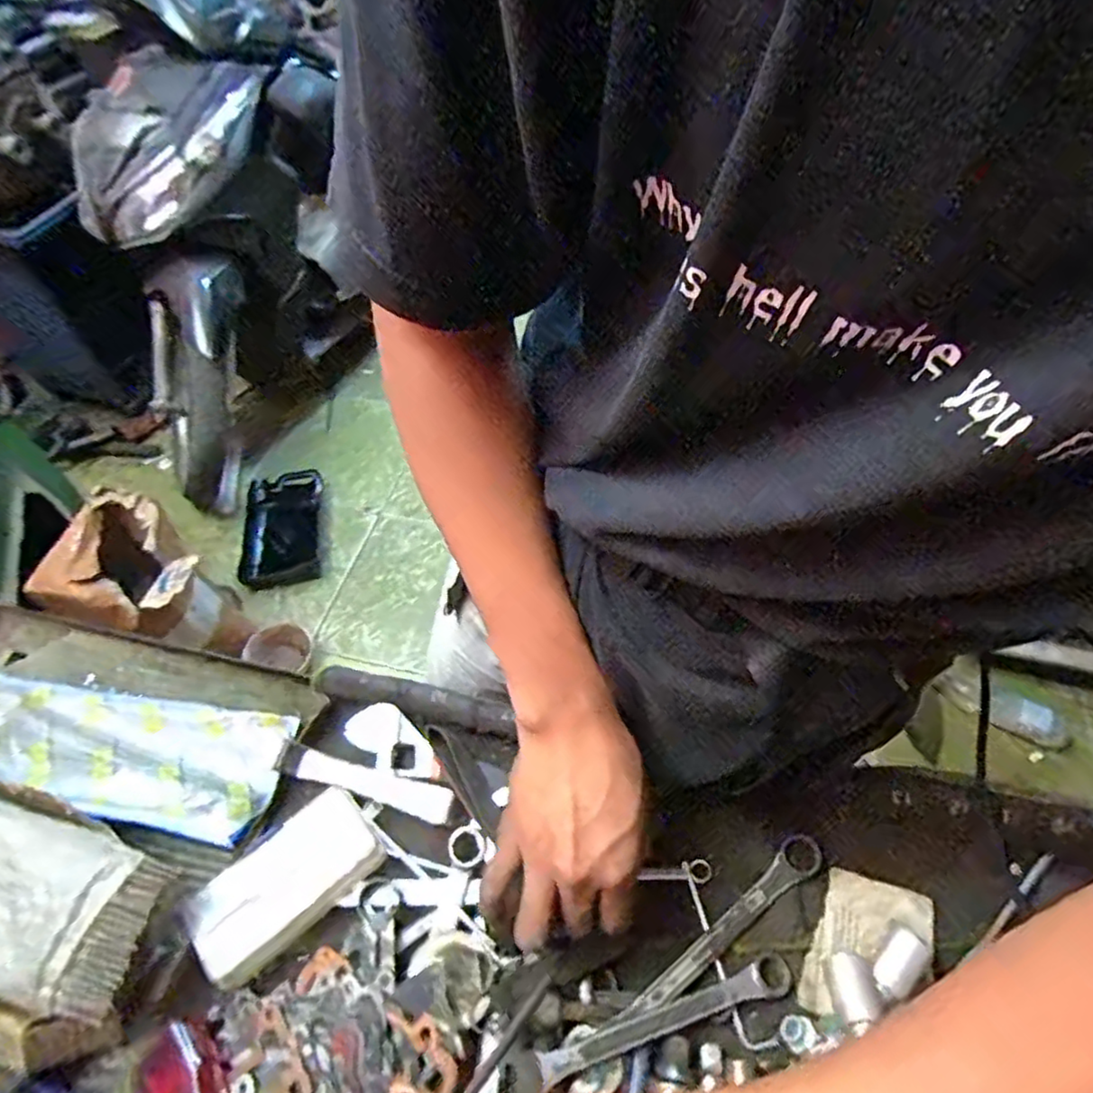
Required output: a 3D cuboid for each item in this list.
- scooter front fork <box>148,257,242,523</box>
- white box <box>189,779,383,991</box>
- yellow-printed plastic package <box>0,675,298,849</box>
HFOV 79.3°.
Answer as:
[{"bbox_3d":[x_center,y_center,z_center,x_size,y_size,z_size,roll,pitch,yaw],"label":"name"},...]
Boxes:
[{"bbox_3d":[-0.862,-0.391,1.609,0.173,0.607,0.154,18,27,17],"label":"scooter front fork"},{"bbox_3d":[-0.181,0.230,0.454,0.124,0.023,0.065,-36,59,-22],"label":"white box"},{"bbox_3d":[-0.385,0.149,0.534,0.350,0.041,0.101,8,54,10],"label":"yellow-printed plastic package"}]

